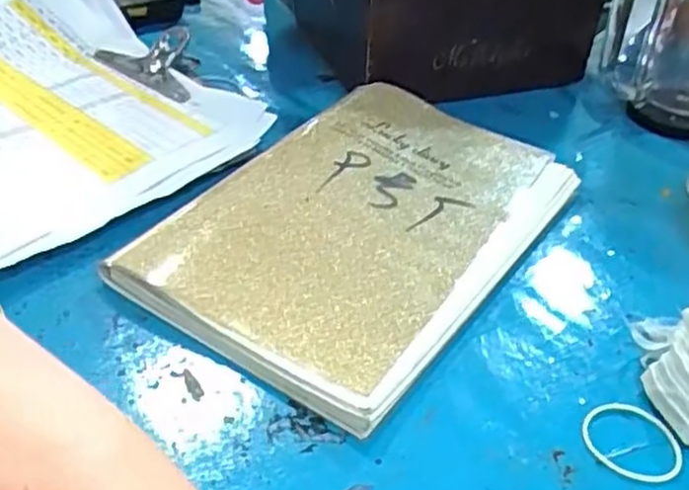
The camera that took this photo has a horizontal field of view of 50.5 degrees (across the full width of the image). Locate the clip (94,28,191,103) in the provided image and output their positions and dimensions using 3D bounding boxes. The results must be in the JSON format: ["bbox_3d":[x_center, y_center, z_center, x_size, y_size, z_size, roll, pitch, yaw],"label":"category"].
[{"bbox_3d":[-0.146,-0.151,0.580,0.059,0.026,0.111,-29,48,-33],"label":"clip"}]

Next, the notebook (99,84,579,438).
[{"bbox_3d":[0.008,-0.018,0.441,0.187,0.026,0.257,25,44,26],"label":"notebook"}]

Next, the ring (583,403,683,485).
[{"bbox_3d":[0.130,0.088,0.330,0.040,0.004,0.042,1,39,-1],"label":"ring"}]

